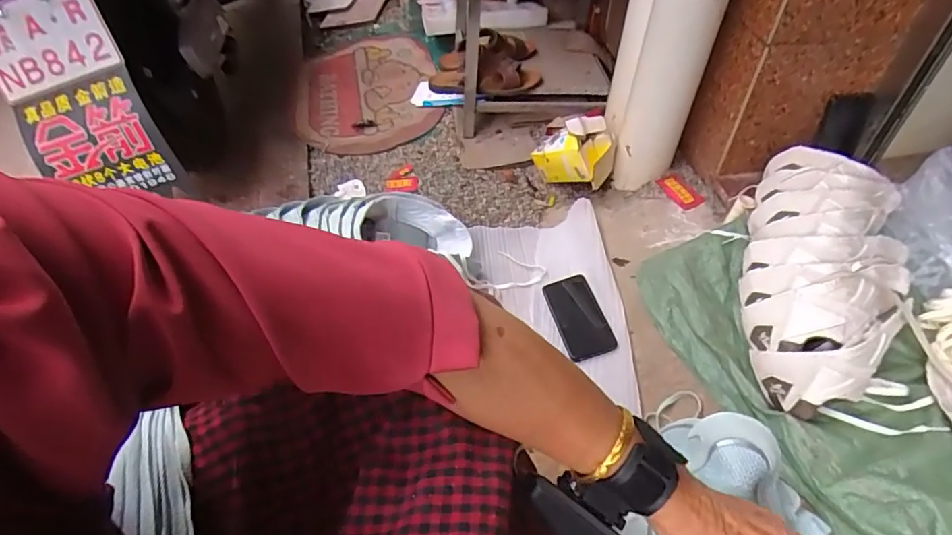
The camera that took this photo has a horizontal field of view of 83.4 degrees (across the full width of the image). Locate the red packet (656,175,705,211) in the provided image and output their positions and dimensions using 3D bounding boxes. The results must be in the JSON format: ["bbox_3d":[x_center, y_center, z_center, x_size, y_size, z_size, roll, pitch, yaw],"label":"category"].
[{"bbox_3d":[0.386,-0.144,1.010,0.041,0.009,0.092,-32,55,4],"label":"red packet"}]

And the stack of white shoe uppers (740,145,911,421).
[{"bbox_3d":[0.469,0.002,0.708,0.197,0.100,0.392,16,64,15],"label":"stack of white shoe uppers"}]

